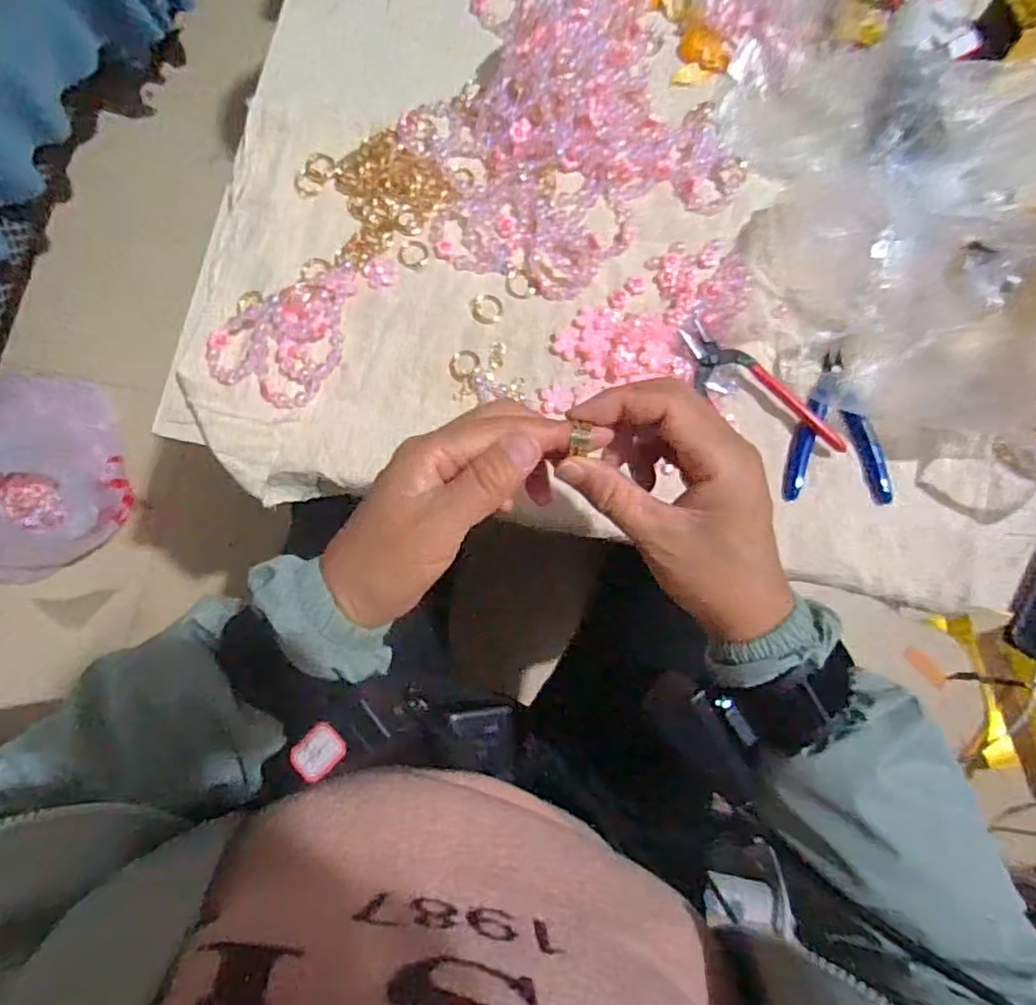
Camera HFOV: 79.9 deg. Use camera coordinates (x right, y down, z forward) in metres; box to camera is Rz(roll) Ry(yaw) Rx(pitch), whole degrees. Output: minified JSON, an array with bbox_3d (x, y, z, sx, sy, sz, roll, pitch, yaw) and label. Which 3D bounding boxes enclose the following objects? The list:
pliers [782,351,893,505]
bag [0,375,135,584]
[{"bbox_3d":[0.244,-0.057,0.473,0.078,0.012,0.112,3,83,-2],"label":"pliers"},{"bbox_3d":[-0.676,-0.046,0.811,0.205,0.288,0.301,8,81,-1],"label":"bag"}]

